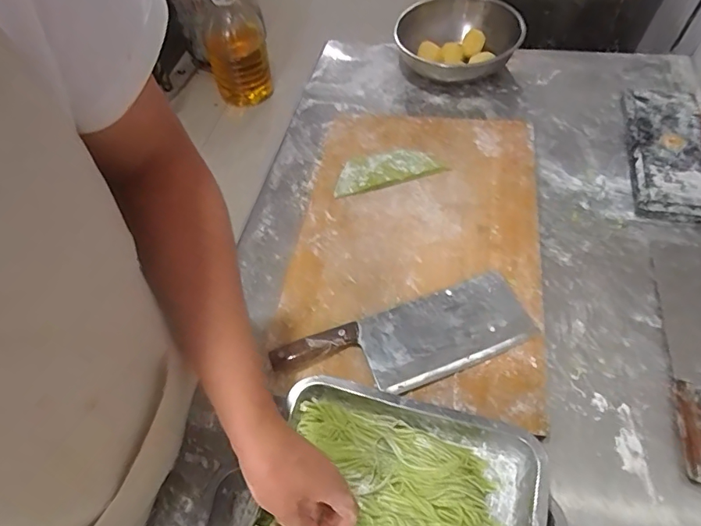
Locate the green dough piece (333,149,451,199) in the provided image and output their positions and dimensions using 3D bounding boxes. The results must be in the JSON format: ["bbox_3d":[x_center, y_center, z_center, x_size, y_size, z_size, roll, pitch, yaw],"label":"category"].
[{"bbox_3d":[0.061,-0.163,0.817,0.188,0.020,0.085,-14,56,-6],"label":"green dough piece"}]

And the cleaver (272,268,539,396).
[{"bbox_3d":[0.076,0.104,0.619,0.332,0.025,0.110,-21,57,-10],"label":"cleaver"}]

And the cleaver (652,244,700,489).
[{"bbox_3d":[0.466,0.103,0.607,0.105,0.027,0.351,10,57,11],"label":"cleaver"}]

